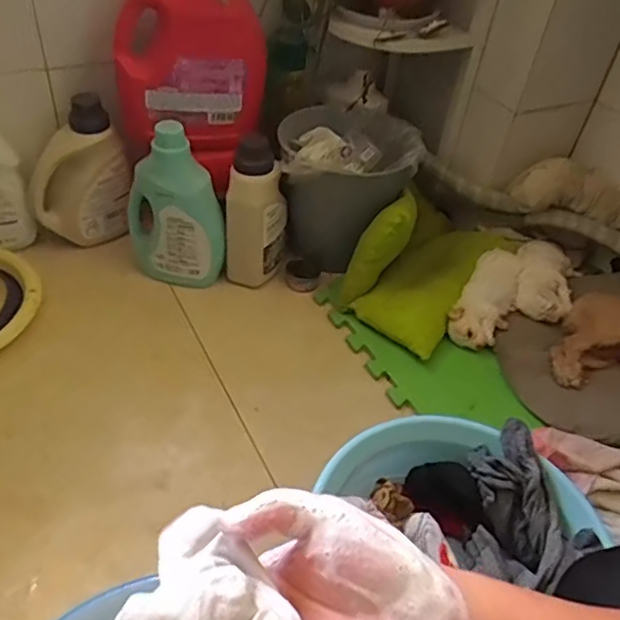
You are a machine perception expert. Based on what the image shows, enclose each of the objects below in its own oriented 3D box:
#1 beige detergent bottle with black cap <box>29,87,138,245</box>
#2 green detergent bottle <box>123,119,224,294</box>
[{"bbox_3d":[-0.422,-0.247,1.089,0.175,0.247,0.085,-31,56,-33],"label":"beige detergent bottle with black cap"},{"bbox_3d":[-0.237,-0.176,1.027,0.158,0.293,0.089,-6,45,-14],"label":"green detergent bottle"}]

